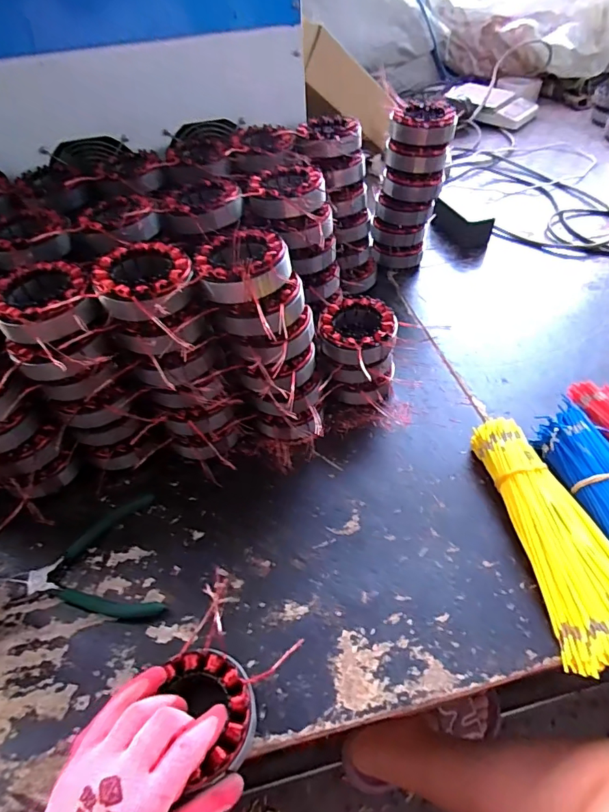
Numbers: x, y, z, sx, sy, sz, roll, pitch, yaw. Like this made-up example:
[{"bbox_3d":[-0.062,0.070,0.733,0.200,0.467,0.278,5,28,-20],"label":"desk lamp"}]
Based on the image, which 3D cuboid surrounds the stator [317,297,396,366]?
[{"bbox_3d":[0.063,-0.084,0.538,0.084,0.034,0.094,-30,53,-22],"label":"stator"}]

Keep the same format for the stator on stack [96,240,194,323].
[{"bbox_3d":[-0.144,-0.110,0.429,0.088,0.044,0.090,-1,48,2],"label":"stator on stack"}]

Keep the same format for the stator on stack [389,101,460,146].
[{"bbox_3d":[0.165,-0.397,0.653,0.090,0.033,0.073,8,49,10],"label":"stator on stack"}]

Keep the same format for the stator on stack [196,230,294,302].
[{"bbox_3d":[-0.056,-0.128,0.437,0.086,0.043,0.095,-7,48,-3],"label":"stator on stack"}]

